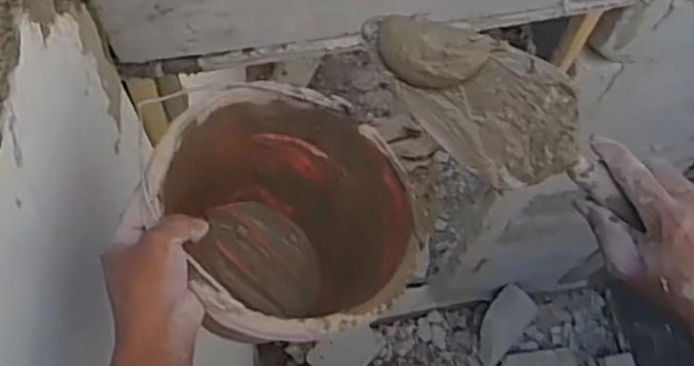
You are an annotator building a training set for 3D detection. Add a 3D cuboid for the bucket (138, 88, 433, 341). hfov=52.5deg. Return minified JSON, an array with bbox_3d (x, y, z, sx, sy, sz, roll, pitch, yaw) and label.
[{"bbox_3d":[-0.086,0.064,0.696,0.247,0.230,0.247,13,55,-19],"label":"bucket"}]

